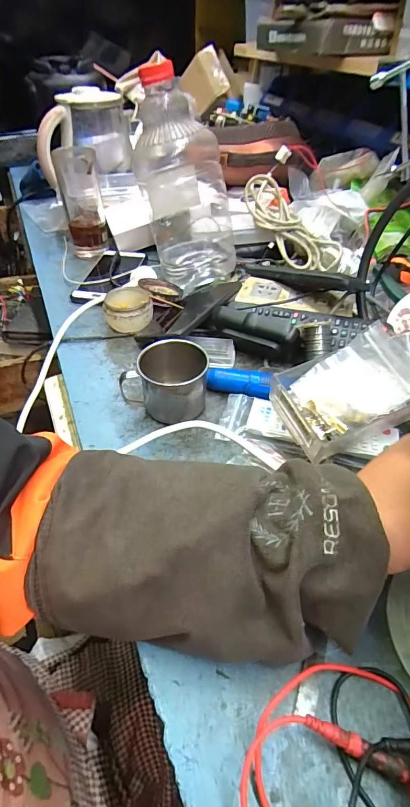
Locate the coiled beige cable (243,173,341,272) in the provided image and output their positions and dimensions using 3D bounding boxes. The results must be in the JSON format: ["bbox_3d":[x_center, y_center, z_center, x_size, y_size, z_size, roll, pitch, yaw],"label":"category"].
[{"bbox_3d":[0.134,-0.283,0.645,0.083,0.065,0.194,-35,80,-23],"label":"coiled beige cable"}]

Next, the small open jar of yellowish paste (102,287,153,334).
[{"bbox_3d":[-0.101,-0.123,0.530,0.062,0.037,0.069,-11,46,-10],"label":"small open jar of yellowish paste"}]

